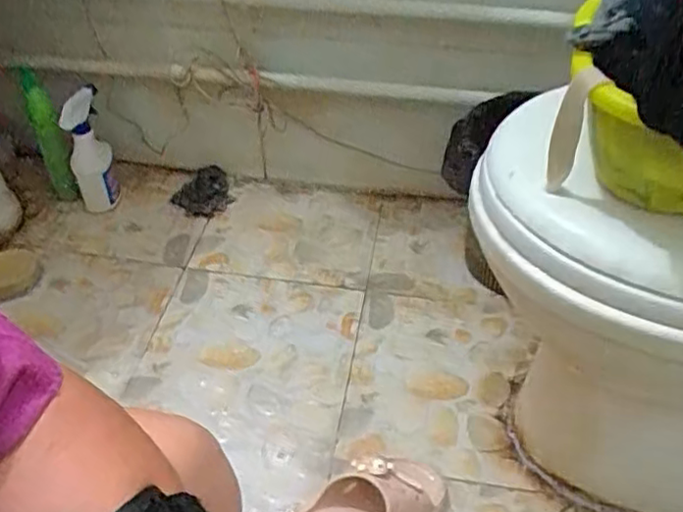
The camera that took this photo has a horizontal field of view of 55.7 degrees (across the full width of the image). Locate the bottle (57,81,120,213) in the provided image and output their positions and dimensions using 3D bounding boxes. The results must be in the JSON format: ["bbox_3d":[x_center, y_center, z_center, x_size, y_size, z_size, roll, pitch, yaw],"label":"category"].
[{"bbox_3d":[-0.421,-0.177,1.077,0.067,0.204,0.070,-20,48,-21],"label":"bottle"}]

